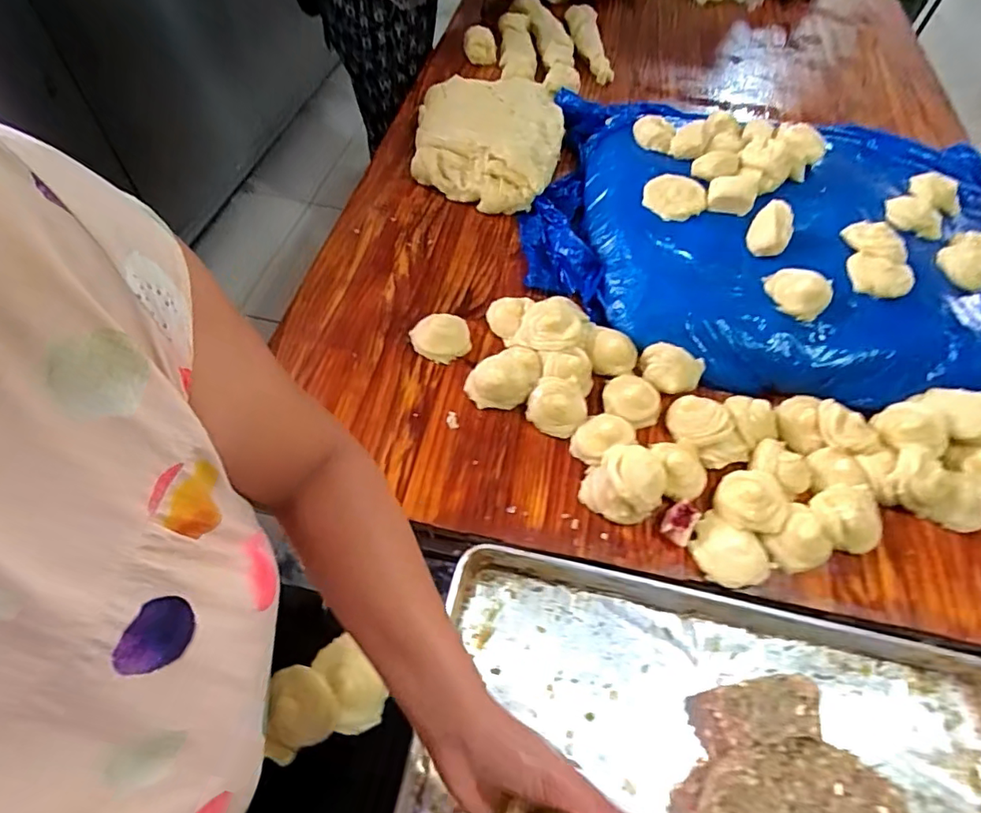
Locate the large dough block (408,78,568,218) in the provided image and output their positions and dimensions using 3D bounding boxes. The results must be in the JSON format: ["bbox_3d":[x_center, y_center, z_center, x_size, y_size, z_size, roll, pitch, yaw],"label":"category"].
[{"bbox_3d":[-0.008,-0.502,0.997,0.271,0.065,0.317,7,57,1],"label":"large dough block"}]

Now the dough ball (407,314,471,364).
[{"bbox_3d":[-0.072,-0.100,0.771,0.085,0.031,0.076,-7,59,-7],"label":"dough ball"}]

